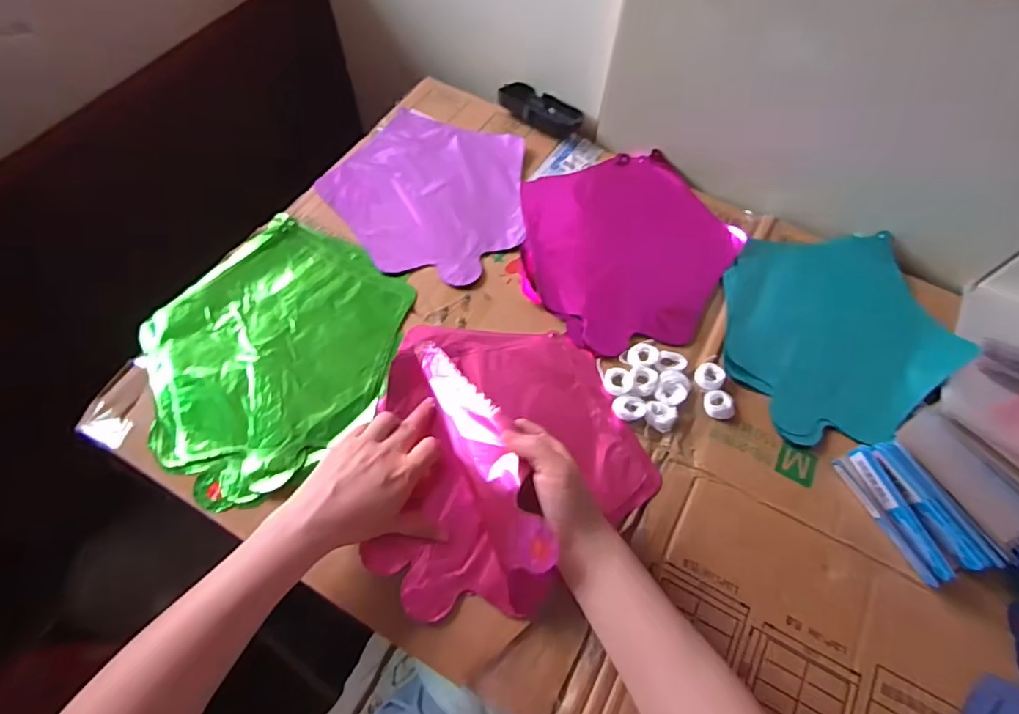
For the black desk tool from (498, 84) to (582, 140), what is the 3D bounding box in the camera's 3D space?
[{"bbox_3d":[0.042,-0.313,0.672,0.111,0.024,0.052,31,66,13],"label":"black desk tool"}]

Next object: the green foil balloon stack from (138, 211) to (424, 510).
[{"bbox_3d":[-0.226,-0.010,0.515,0.233,0.015,0.255,40,68,17],"label":"green foil balloon stack"}]

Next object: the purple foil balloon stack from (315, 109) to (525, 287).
[{"bbox_3d":[-0.093,-0.188,0.604,0.220,0.005,0.224,10,63,3],"label":"purple foil balloon stack"}]

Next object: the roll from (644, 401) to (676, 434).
[{"bbox_3d":[0.139,0.055,0.490,0.029,0.010,0.026,21,64,8],"label":"roll"}]

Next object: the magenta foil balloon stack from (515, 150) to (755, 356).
[{"bbox_3d":[0.127,-0.124,0.579,0.231,0.010,0.240,-11,64,-8],"label":"magenta foil balloon stack"}]

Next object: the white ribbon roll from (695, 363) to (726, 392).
[{"bbox_3d":[0.191,0.018,0.508,0.026,0.008,0.030,19,64,7],"label":"white ribbon roll"}]

